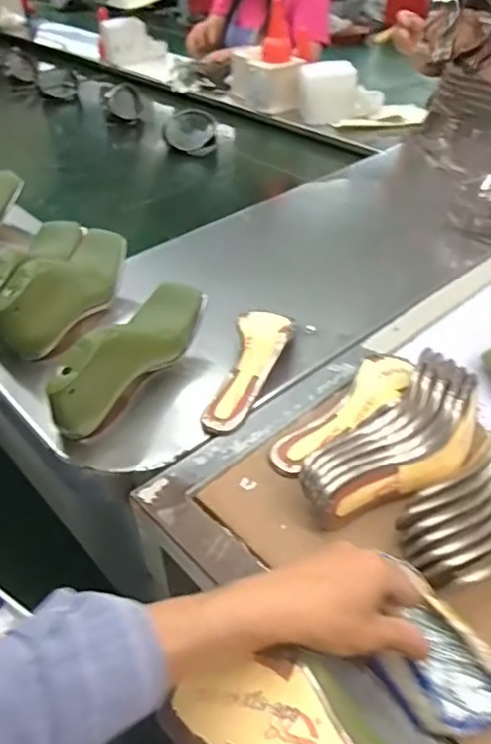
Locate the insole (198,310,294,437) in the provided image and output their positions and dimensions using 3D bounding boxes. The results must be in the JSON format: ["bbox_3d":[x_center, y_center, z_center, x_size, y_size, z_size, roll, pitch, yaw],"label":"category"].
[{"bbox_3d":[0.011,-0.012,0.688,0.069,0.043,0.209,8,40,13],"label":"insole"}]

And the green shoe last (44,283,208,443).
[{"bbox_3d":[-0.129,-0.016,0.676,0.063,0.113,0.236,16,43,21],"label":"green shoe last"}]

